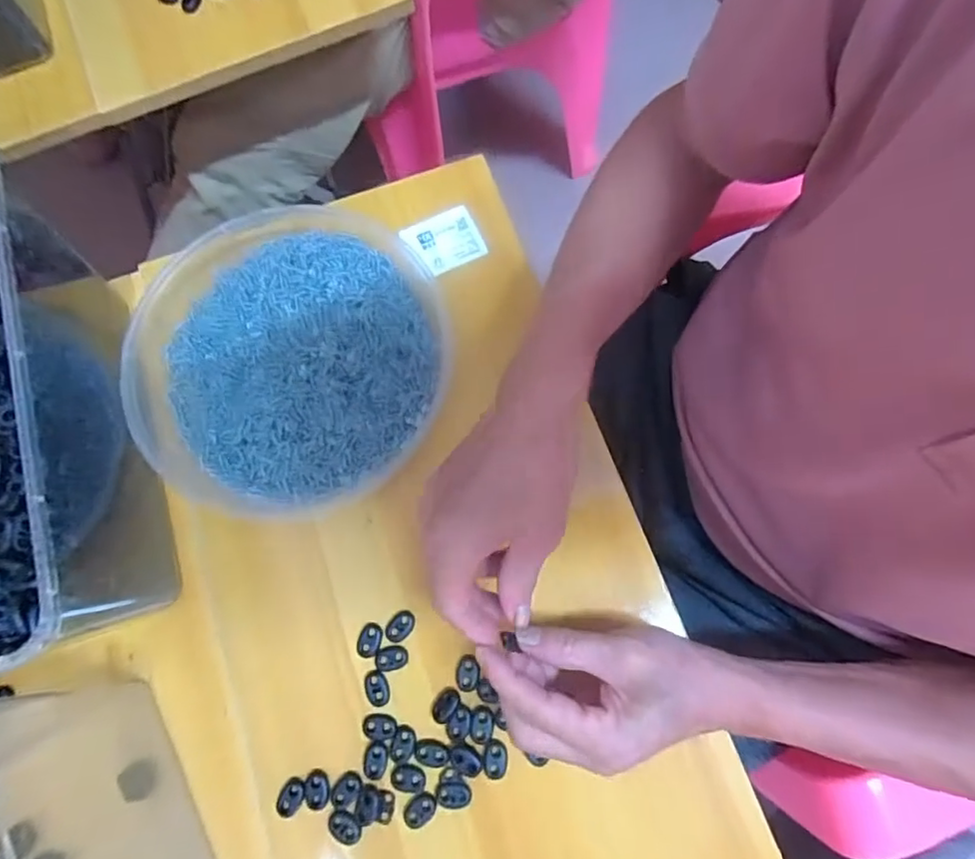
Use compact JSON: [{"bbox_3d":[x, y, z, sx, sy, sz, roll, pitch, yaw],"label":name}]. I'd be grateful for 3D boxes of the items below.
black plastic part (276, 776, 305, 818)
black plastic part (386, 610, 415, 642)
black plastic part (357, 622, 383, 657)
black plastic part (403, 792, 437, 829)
[{"bbox_3d":[-0.124,0.233,0.355,0.015,0.006,0.022,19,77,6],"label":"black plastic part"},{"bbox_3d":[-0.059,0.133,0.379,0.014,0.004,0.022,42,80,10],"label":"black plastic part"},{"bbox_3d":[-0.079,0.142,0.377,0.015,0.004,0.022,19,77,6],"label":"black plastic part"},{"bbox_3d":[-0.042,0.237,0.349,0.022,0.004,0.014,-38,78,-8],"label":"black plastic part"}]

